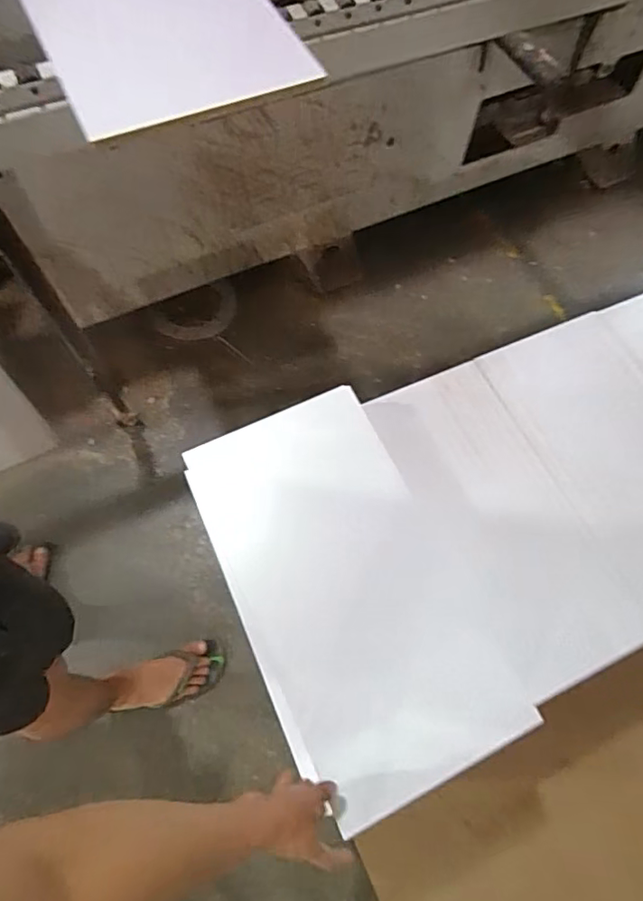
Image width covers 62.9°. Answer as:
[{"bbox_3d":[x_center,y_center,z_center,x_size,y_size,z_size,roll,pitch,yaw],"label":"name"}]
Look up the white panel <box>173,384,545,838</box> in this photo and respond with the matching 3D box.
[{"bbox_3d":[0.034,0.200,0.811,0.314,0.080,0.563,-24,68,-10],"label":"white panel"}]

